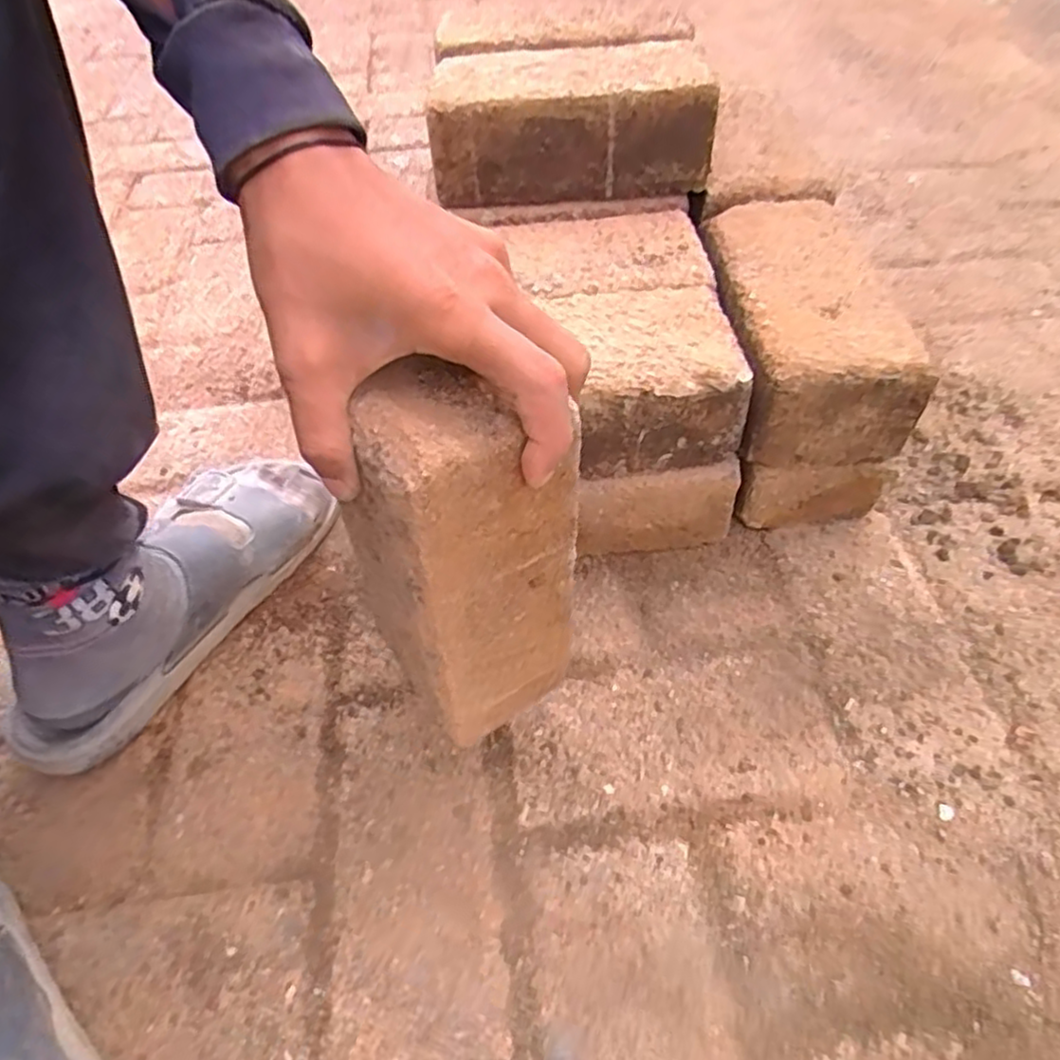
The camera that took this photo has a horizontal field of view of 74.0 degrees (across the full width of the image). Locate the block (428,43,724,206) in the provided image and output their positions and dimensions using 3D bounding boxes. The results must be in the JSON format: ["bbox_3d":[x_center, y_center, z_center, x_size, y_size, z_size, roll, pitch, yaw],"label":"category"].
[{"bbox_3d":[0.032,-0.313,0.542,0.203,0.077,0.097,-1,51,3],"label":"block"}]

